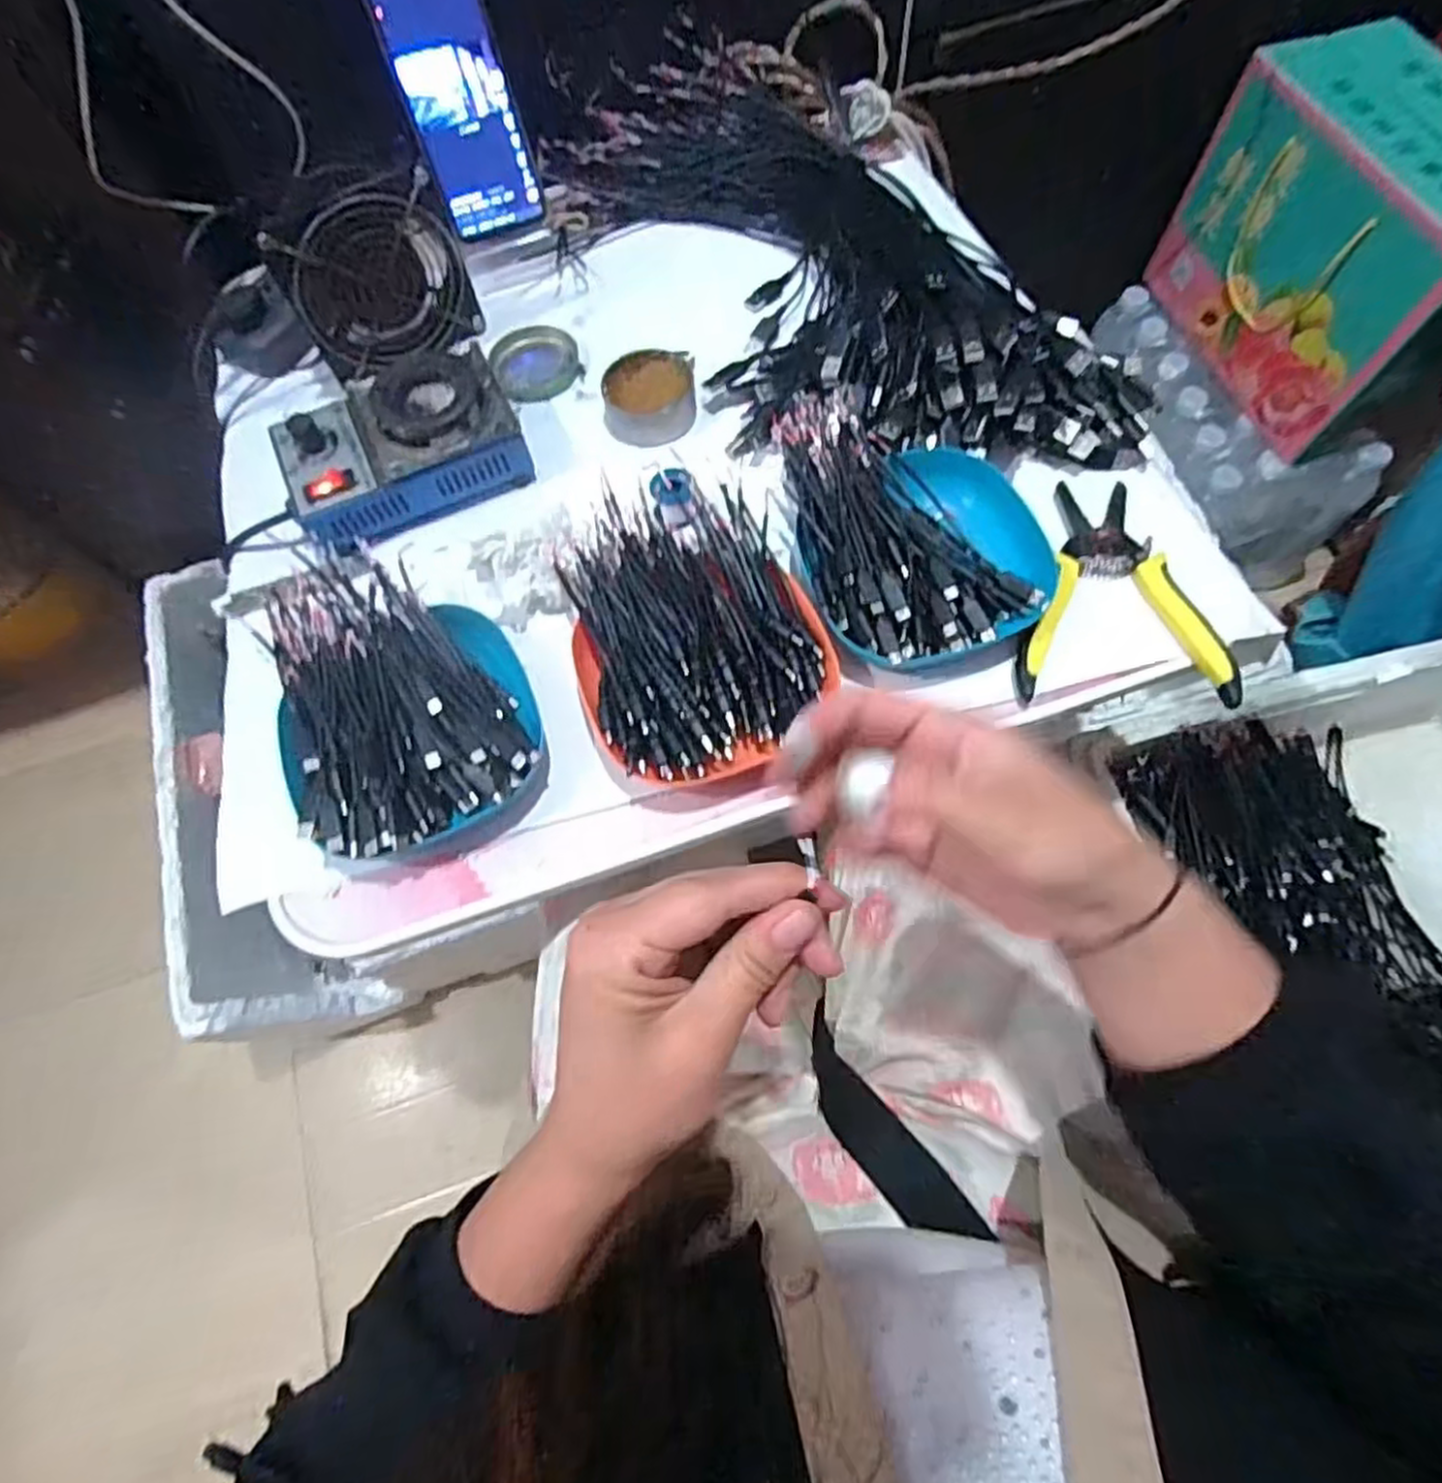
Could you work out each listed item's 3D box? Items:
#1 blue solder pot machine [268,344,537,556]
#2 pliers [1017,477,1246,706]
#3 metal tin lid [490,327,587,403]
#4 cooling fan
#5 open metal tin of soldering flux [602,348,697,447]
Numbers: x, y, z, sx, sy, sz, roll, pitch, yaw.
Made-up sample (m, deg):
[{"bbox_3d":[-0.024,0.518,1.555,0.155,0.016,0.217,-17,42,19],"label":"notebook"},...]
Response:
[{"bbox_3d":[-0.210,-0.194,0.491,0.152,0.048,0.111,-28,70,-8],"label":"blue solder pot machine"},{"bbox_3d":[0.235,-0.094,0.451,0.119,0.024,0.156,3,69,4],"label":"pliers"},{"bbox_3d":[-0.139,-0.286,0.566,0.064,0.013,0.062,-1,68,2],"label":"metal tin lid"},{"bbox_3d":[-0.239,-0.324,0.521,0.119,0.104,0.046,-27,70,-8],"label":"cooling fan"},{"bbox_3d":[-0.050,-0.245,0.529,0.063,0.021,0.079,-1,68,2],"label":"open metal tin of soldering flux"}]

